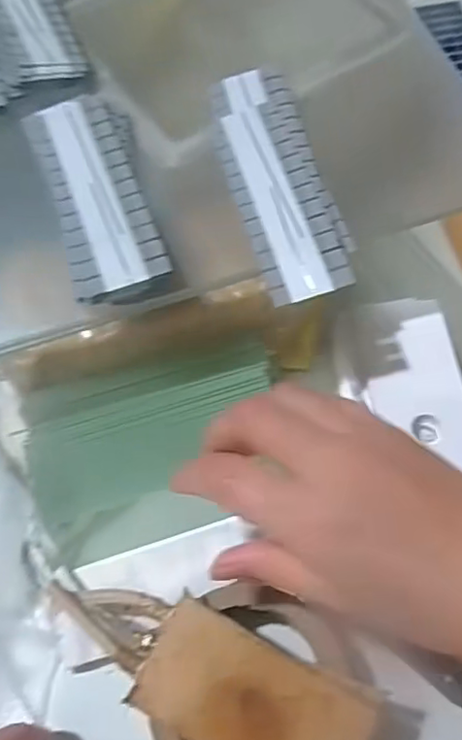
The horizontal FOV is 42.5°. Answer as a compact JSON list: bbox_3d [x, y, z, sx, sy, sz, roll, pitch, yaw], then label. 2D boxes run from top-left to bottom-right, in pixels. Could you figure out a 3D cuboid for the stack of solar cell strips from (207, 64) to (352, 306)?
[{"bbox_3d":[0.024,-0.099,0.304,0.047,0.008,0.146,-13,64,-6],"label":"stack of solar cell strips"}]

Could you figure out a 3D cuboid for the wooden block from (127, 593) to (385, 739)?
[{"bbox_3d":[0.010,0.145,0.256,0.097,0.008,0.052,24,66,12],"label":"wooden block"}]

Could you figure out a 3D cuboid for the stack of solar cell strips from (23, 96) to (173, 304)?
[{"bbox_3d":[-0.067,-0.089,0.299,0.047,0.013,0.122,-17,64,-8],"label":"stack of solar cell strips"}]

